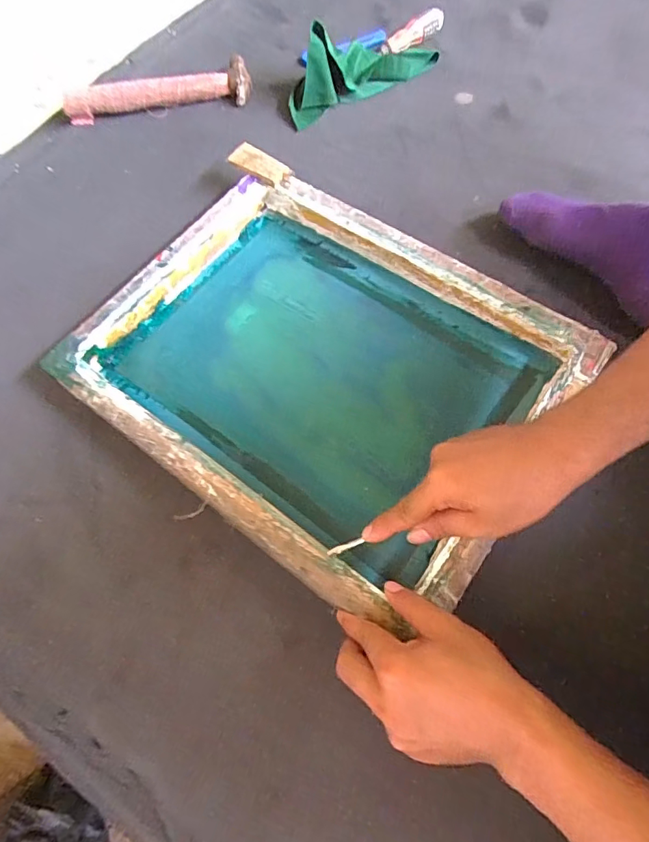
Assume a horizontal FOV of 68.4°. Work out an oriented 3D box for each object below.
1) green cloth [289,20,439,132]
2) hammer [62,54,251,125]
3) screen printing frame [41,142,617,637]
[{"bbox_3d":[0.048,-0.508,0.663,0.232,0.074,0.078,-24,67,-7],"label":"green cloth"},{"bbox_3d":[-0.233,-0.471,0.674,0.258,0.043,0.072,-9,66,0],"label":"hammer"},{"bbox_3d":[-0.011,-0.059,0.496,0.451,0.047,0.351,34,75,14],"label":"screen printing frame"}]

